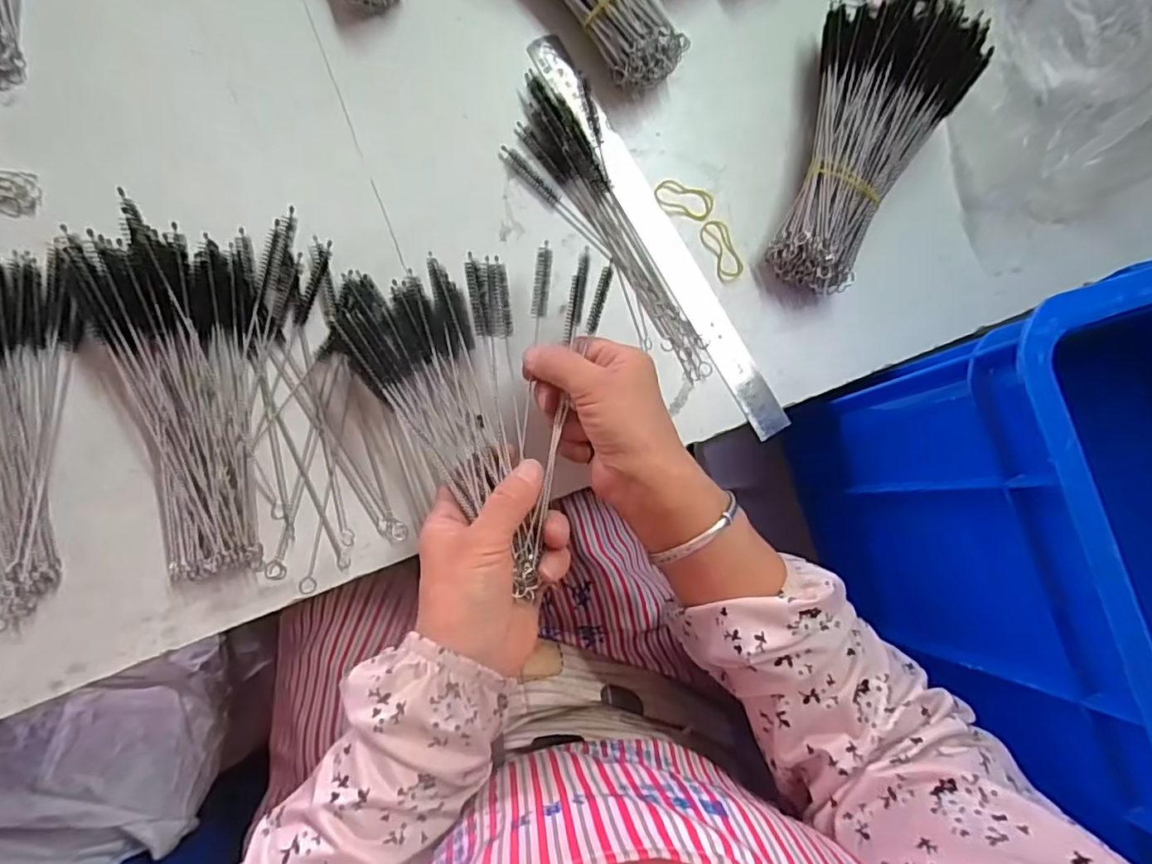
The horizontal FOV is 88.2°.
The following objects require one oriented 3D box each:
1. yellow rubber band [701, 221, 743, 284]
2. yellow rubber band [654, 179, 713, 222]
[{"bbox_3d":[0.106,-0.132,0.431,0.021,0.004,0.045,-23,88,-10],"label":"yellow rubber band"},{"bbox_3d":[0.078,-0.168,0.429,0.043,0.004,0.025,14,83,-7],"label":"yellow rubber band"}]

